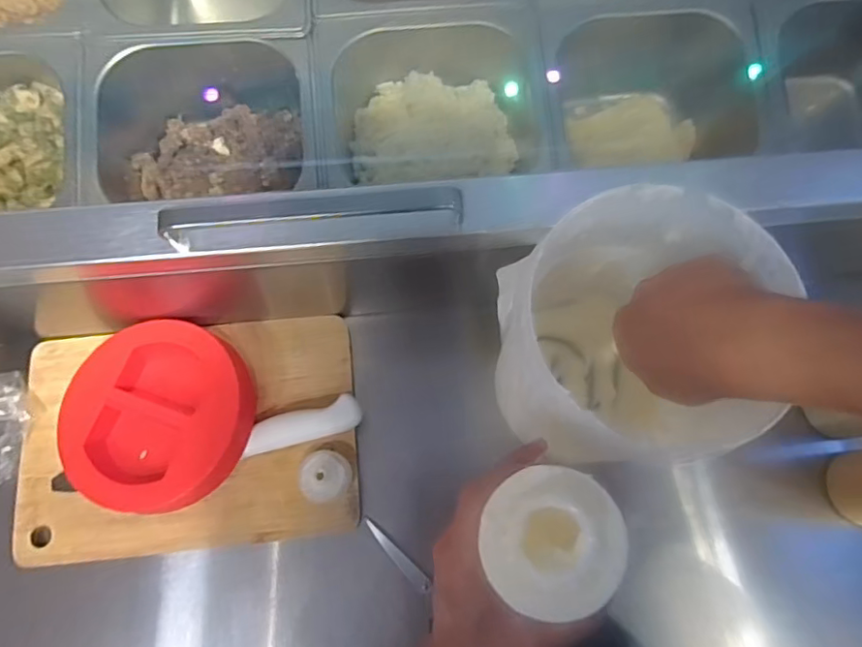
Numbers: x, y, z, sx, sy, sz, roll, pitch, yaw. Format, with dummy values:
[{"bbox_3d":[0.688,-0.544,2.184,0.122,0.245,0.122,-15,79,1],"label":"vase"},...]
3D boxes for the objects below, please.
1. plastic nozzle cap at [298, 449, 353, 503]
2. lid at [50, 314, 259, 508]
[{"bbox_3d":[-0.093,0.134,0.494,0.043,0.033,0.043,4,74,0],"label":"plastic nozzle cap"},{"bbox_3d":[-0.240,0.079,0.497,0.164,0.052,0.152,0,74,-1],"label":"lid"}]

